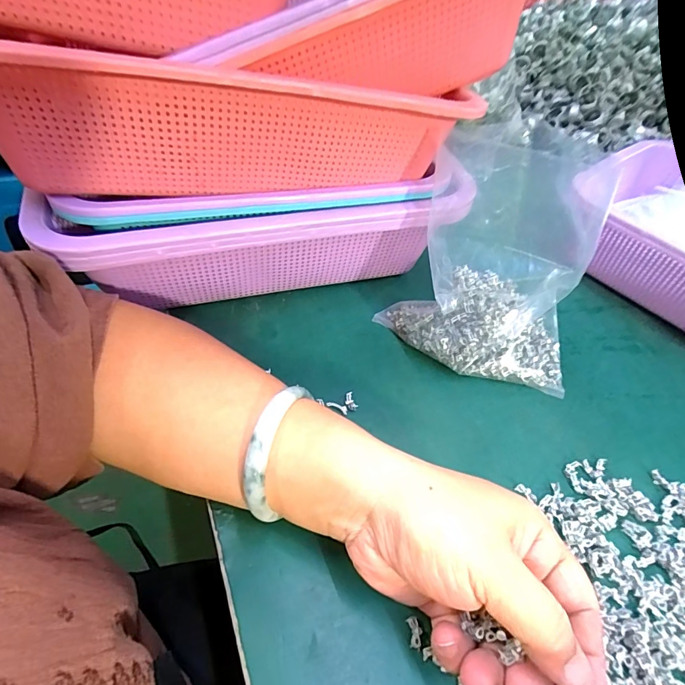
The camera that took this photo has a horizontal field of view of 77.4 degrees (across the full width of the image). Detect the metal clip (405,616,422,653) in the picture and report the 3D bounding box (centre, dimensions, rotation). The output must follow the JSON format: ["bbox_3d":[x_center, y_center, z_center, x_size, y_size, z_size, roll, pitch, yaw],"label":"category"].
[{"bbox_3d":[0.035,0.142,0.209,0.007,0.004,0.014,-4,49,-9],"label":"metal clip"}]

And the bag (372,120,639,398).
[{"bbox_3d":[0.114,-0.058,0.318,0.139,0.116,0.133,17,49,8],"label":"bag"}]

